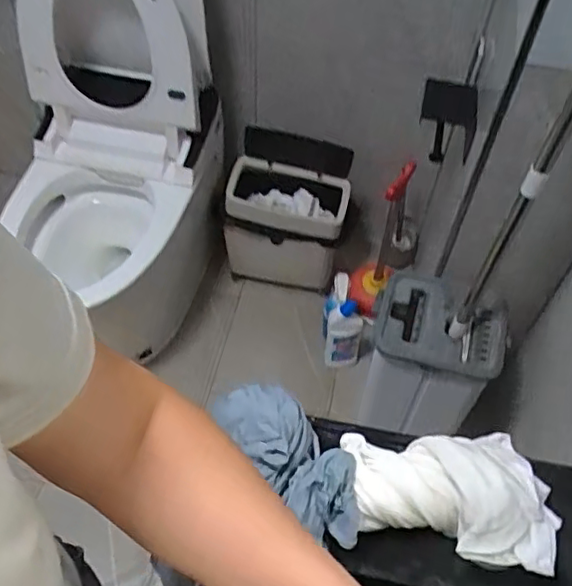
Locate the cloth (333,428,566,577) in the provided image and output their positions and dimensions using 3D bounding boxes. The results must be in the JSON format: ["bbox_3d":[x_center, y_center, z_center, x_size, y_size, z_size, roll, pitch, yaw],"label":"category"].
[{"bbox_3d":[0.139,0.173,0.535,0.180,0.077,0.108,10,54,5],"label":"cloth"}]

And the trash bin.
[{"bbox_3d":[0.001,-0.197,1.576,0.302,0.385,0.183,7,54,3],"label":"trash bin"}]

